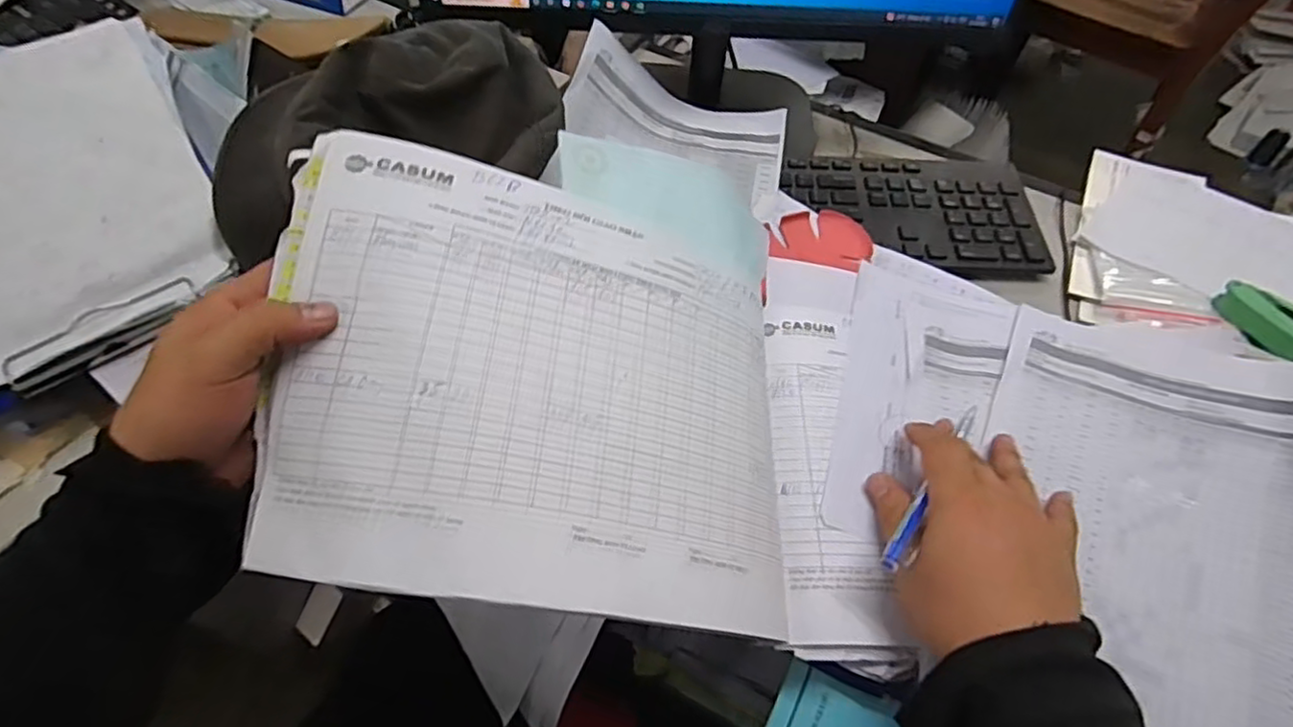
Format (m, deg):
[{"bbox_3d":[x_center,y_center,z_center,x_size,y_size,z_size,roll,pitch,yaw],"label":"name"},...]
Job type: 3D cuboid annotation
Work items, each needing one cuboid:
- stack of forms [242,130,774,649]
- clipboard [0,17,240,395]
[{"bbox_3d":[-0.046,0.013,0.332,0.264,0.045,0.208,14,65,-18],"label":"stack of forms"},{"bbox_3d":[-0.431,-0.124,0.459,0.211,0.026,0.315,-25,68,-22],"label":"clipboard"}]

